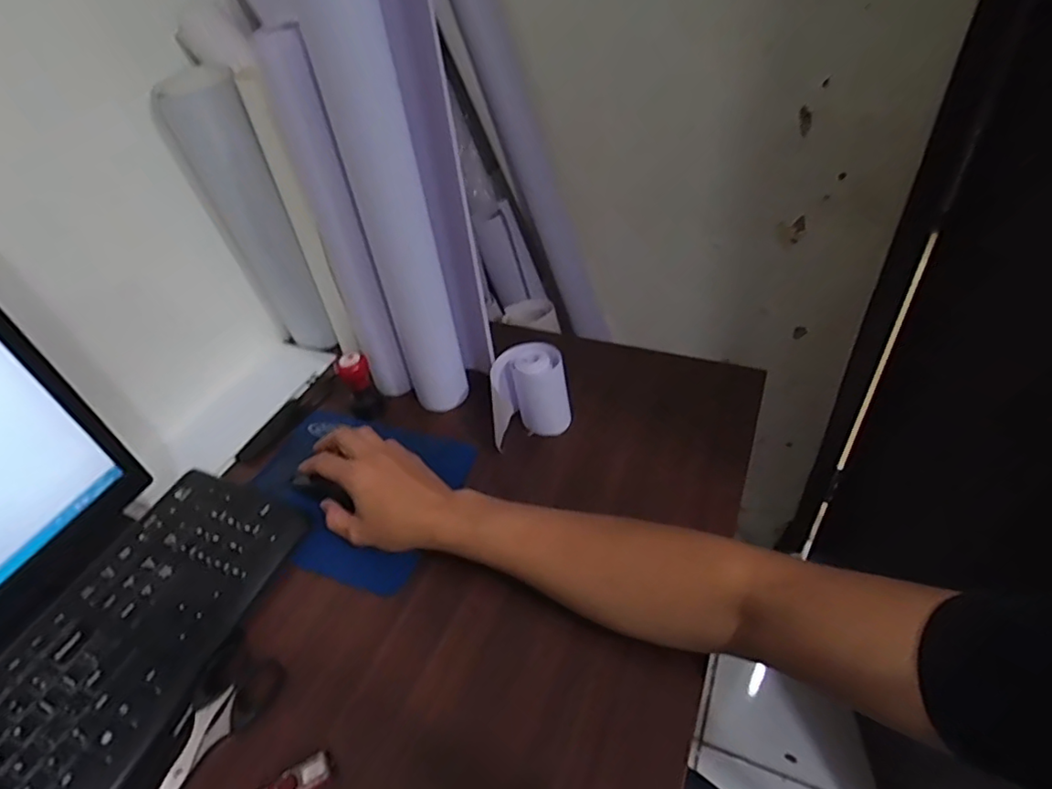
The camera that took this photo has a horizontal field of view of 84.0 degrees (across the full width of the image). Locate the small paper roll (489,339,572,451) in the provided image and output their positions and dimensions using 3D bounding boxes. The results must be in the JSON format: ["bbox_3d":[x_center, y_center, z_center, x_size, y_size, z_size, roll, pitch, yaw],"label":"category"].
[{"bbox_3d":[0.002,0.001,0.599,0.083,0.093,0.065,-13,44,-6],"label":"small paper roll"}]

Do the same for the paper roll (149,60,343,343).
[{"bbox_3d":[-0.300,-0.174,0.648,0.081,0.313,0.063,-26,49,-22],"label":"paper roll"}]

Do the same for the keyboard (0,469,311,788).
[{"bbox_3d":[-0.343,0.239,0.418,0.147,0.021,0.431,12,46,20],"label":"keyboard"}]

